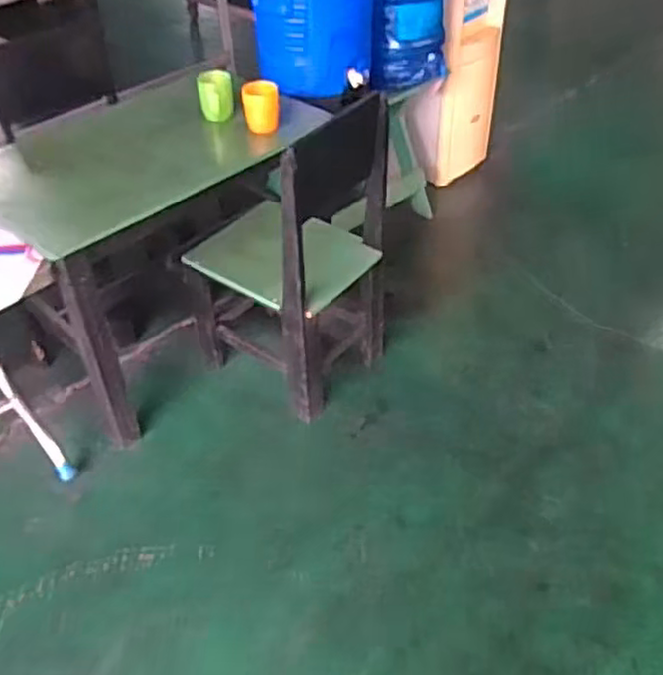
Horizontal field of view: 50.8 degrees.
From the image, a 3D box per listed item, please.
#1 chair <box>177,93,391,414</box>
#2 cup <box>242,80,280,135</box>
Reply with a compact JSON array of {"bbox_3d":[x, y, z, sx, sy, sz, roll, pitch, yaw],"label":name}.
[{"bbox_3d":[-0.111,-0.223,1.711,0.400,0.707,0.364,26,50,26],"label":"chair"},{"bbox_3d":[-0.166,-0.553,1.668,0.083,0.095,0.094,-5,44,-3],"label":"cup"}]

